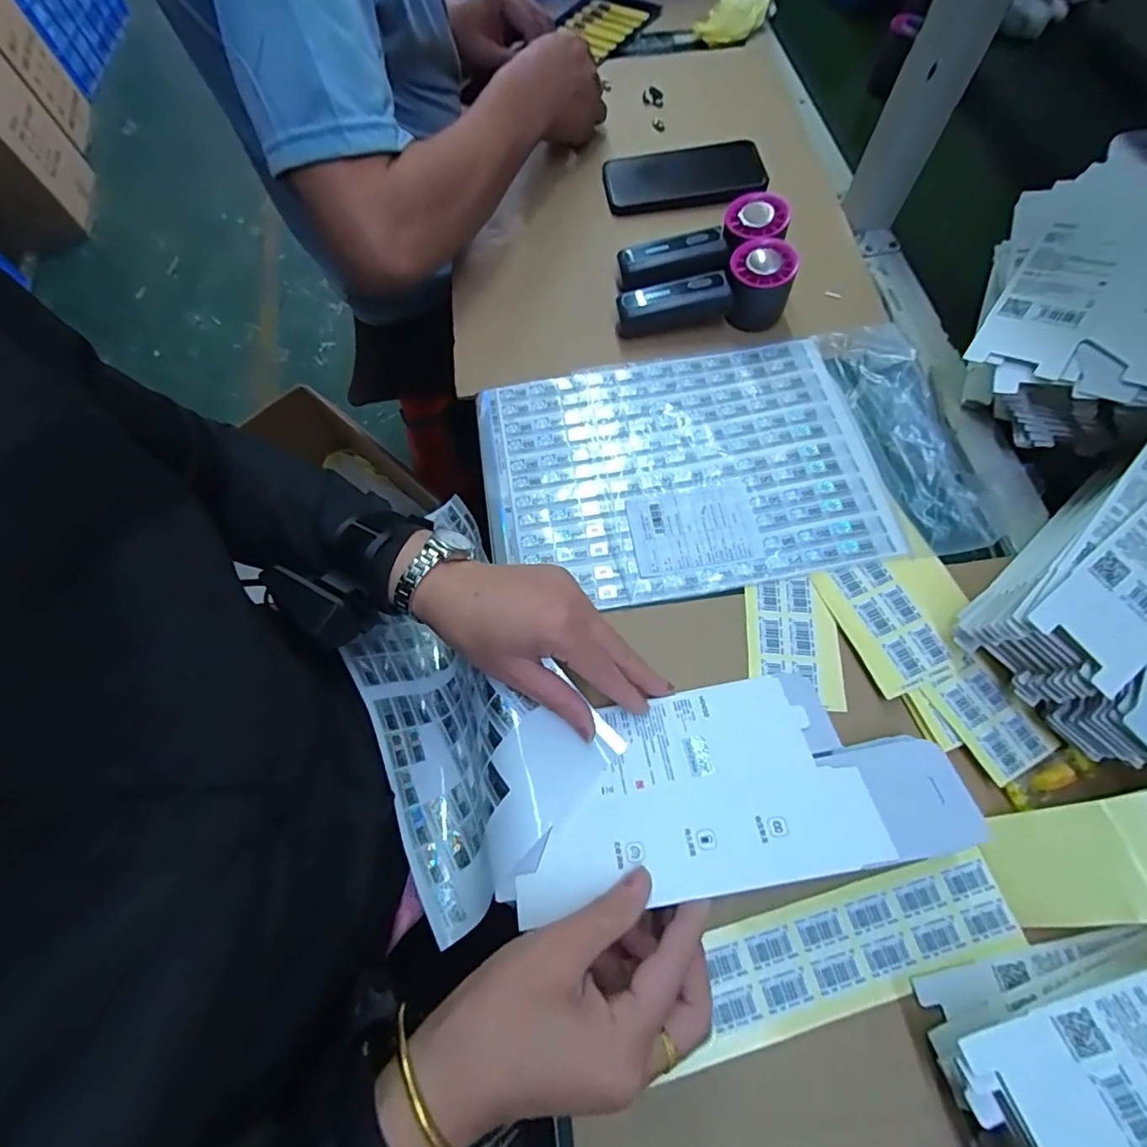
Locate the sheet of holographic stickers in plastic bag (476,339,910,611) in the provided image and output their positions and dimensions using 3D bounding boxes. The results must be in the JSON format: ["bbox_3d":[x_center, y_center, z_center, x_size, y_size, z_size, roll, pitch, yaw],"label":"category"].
[{"bbox_3d":[0.084,-0.089,0.440,0.310,0.010,0.221,-9,68,-1],"label":"sheet of holographic stickers in plastic bag"}]

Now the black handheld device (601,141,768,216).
[{"bbox_3d":[0.117,-0.422,0.559,0.163,0.013,0.085,-7,69,4],"label":"black handheld device"}]

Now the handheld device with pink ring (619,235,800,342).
[{"bbox_3d":[0.116,-0.246,0.468,0.146,0.054,0.058,-18,68,-4],"label":"handheld device with pink ring"}]

